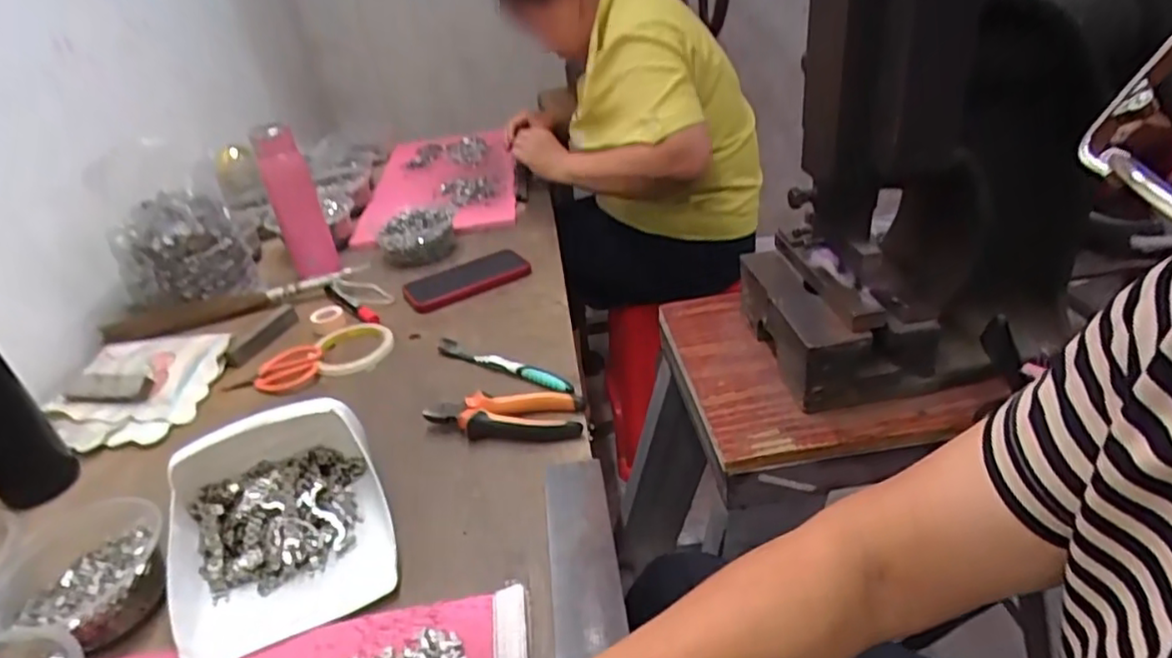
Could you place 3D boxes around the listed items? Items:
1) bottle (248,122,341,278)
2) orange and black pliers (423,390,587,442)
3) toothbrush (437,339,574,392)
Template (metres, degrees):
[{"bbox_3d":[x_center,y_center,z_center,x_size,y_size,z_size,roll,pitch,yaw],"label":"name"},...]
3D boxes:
[{"bbox_3d":[-0.419,-0.181,0.941,0.061,0.197,0.051,-25,35,-25],"label":"bottle"},{"bbox_3d":[-0.077,0.082,0.618,0.147,0.024,0.055,-3,32,7],"label":"orange and black pliers"},{"bbox_3d":[-0.092,0.037,0.701,0.184,0.014,0.015,13,37,29],"label":"toothbrush"}]

